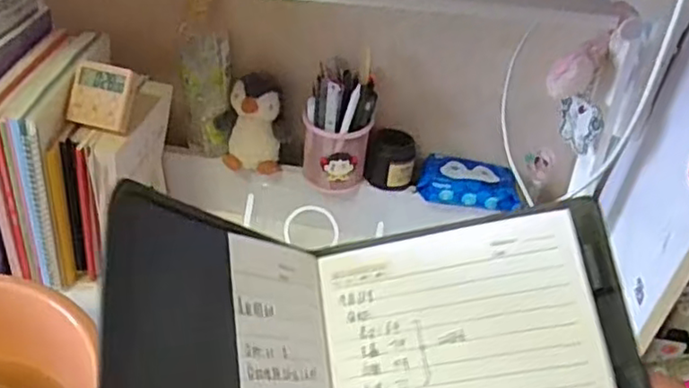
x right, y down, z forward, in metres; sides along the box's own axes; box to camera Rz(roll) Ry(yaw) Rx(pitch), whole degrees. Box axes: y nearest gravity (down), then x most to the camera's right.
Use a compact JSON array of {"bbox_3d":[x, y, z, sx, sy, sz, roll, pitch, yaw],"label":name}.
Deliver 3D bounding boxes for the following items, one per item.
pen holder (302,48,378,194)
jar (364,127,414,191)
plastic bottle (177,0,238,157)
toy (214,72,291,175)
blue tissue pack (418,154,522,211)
[{"bbox_3d":[-0.007,-0.085,0.834,0.085,0.157,0.082,4,40,0],"label":"pen holder"},{"bbox_3d":[0.060,-0.045,0.860,0.061,0.062,0.050,6,40,2],"label":"jar"},{"bbox_3d":[-0.173,-0.141,0.827,0.058,0.206,0.062,-20,46,-26],"label":"plastic bottle"},{"bbox_3d":[-0.119,-0.089,0.852,0.091,0.118,0.049,-4,41,-11],"label":"toy"},{"bbox_3d":[0.164,-0.018,0.850,0.124,0.033,0.090,11,40,8],"label":"blue tissue pack"}]

